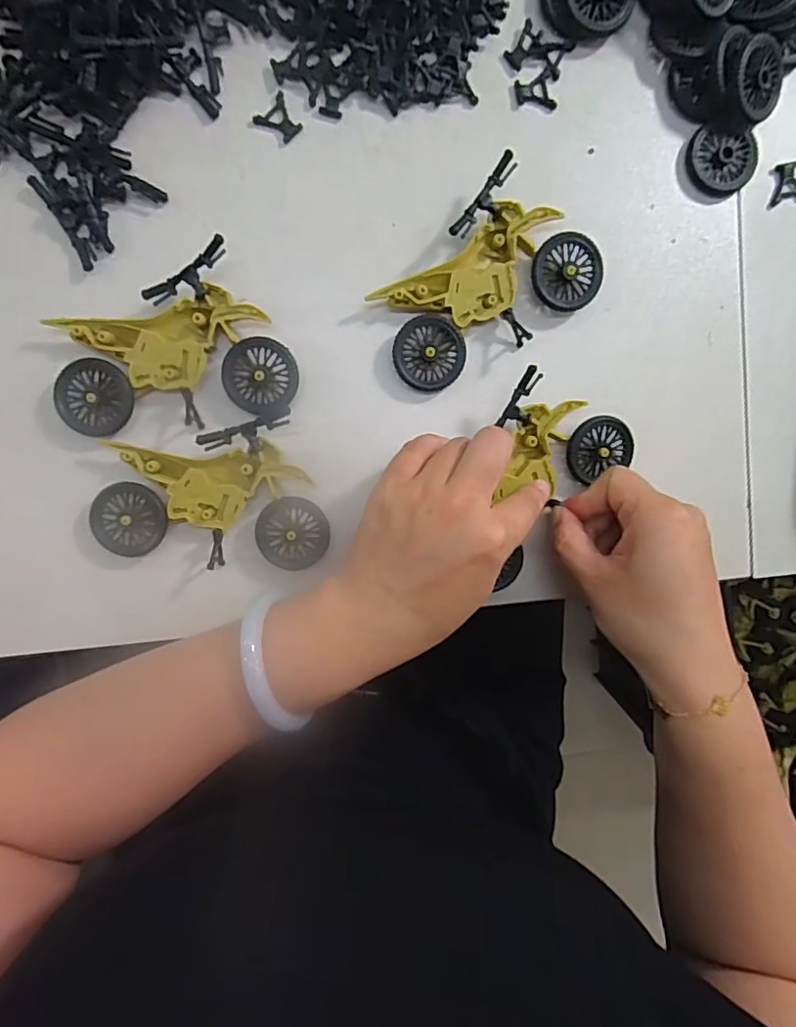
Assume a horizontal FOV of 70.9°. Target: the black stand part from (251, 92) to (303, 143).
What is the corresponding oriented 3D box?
[{"bbox_3d":[-0.060,-0.198,0.282,0.020,0.004,0.020,-43,96,0],"label":"black stand part"}]

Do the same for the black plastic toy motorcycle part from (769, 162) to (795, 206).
[{"bbox_3d":[0.215,-0.181,0.307,0.020,0.004,0.019,-12,95,-3],"label":"black plastic toy motorcycle part"}]

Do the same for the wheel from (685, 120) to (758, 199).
[{"bbox_3d":[0.173,-0.190,0.299,0.036,0.006,0.034,0,95,-4],"label":"wheel"}]

